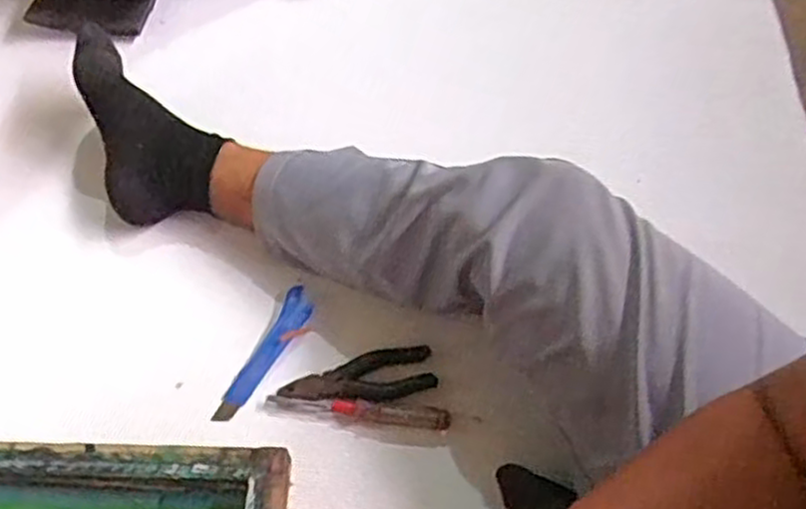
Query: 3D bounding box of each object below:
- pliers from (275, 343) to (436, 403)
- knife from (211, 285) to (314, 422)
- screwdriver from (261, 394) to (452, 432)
[{"bbox_3d":[-0.043,0.122,0.721,0.143,0.014,0.050,-11,59,-7],"label":"pliers"},{"bbox_3d":[-0.135,0.100,0.751,0.034,0.016,0.153,24,61,14],"label":"knife"},{"bbox_3d":[-0.043,0.146,0.698,0.170,0.012,0.019,6,58,4],"label":"screwdriver"}]

